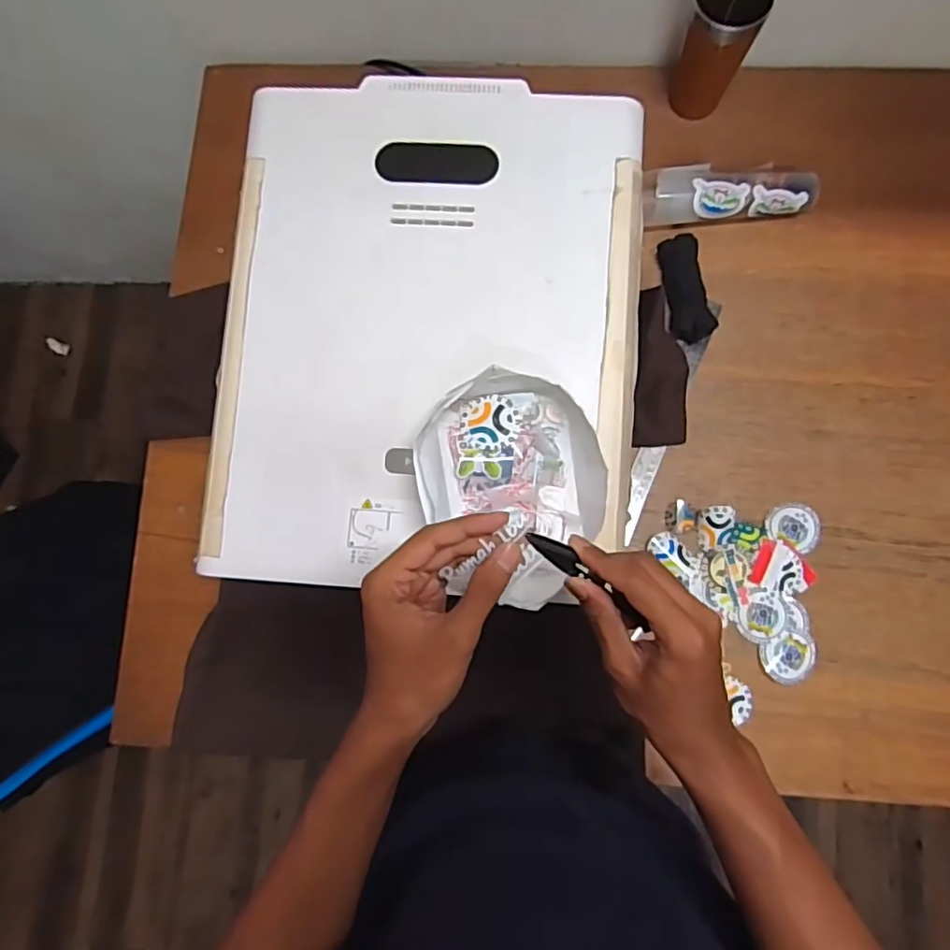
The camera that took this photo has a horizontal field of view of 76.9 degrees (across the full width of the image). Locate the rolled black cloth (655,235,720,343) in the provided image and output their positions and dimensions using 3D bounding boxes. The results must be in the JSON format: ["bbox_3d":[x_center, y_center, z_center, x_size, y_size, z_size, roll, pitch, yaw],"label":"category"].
[{"bbox_3d":[0.257,-0.226,0.729,0.049,0.024,0.129,-8,82,3],"label":"rolled black cloth"}]

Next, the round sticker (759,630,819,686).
[{"bbox_3d":[0.353,0.205,0.669,0.061,0.006,0.051,-27,82,0],"label":"round sticker"}]

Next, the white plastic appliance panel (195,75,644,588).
[{"bbox_3d":[-0.046,-0.147,0.581,0.397,0.037,0.493,3,83,4],"label":"white plastic appliance panel"}]

